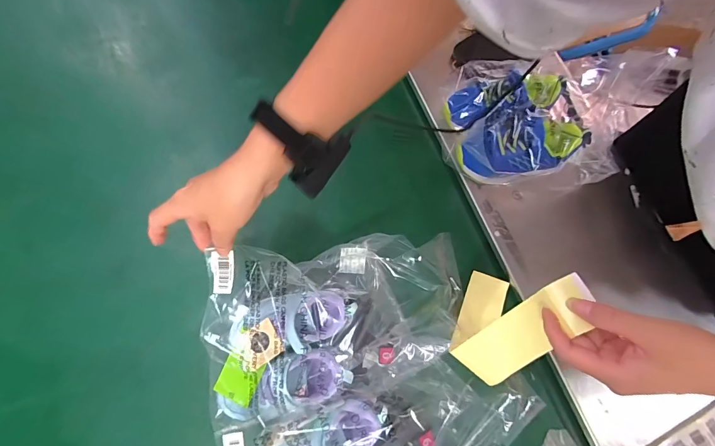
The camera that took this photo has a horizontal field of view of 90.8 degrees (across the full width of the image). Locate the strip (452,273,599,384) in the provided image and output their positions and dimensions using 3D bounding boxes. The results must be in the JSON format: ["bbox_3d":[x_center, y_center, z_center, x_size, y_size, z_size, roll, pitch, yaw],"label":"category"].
[{"bbox_3d":[0.164,0.113,0.399,0.066,0.158,0.125,33,76,7],"label":"strip"}]

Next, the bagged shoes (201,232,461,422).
[{"bbox_3d":[-0.020,0.115,0.436,0.299,0.078,0.184,-8,75,-4],"label":"bagged shoes"}]

